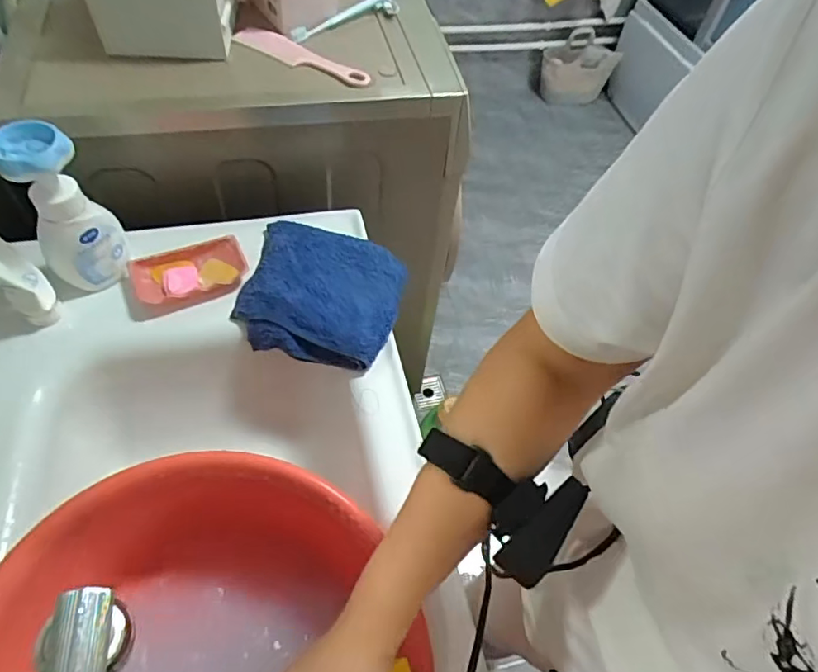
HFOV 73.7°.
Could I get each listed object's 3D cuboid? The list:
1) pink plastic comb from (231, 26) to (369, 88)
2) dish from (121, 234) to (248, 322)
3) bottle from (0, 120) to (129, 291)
[{"bbox_3d":[-0.146,-0.380,0.741,0.196,0.009,0.039,28,73,10],"label":"pink plastic comb"},{"bbox_3d":[-0.267,-0.074,0.652,0.138,0.021,0.080,-22,59,-20],"label":"dish"},{"bbox_3d":[-0.361,-0.130,0.579,0.082,0.180,0.052,-29,62,-23],"label":"bottle"}]

